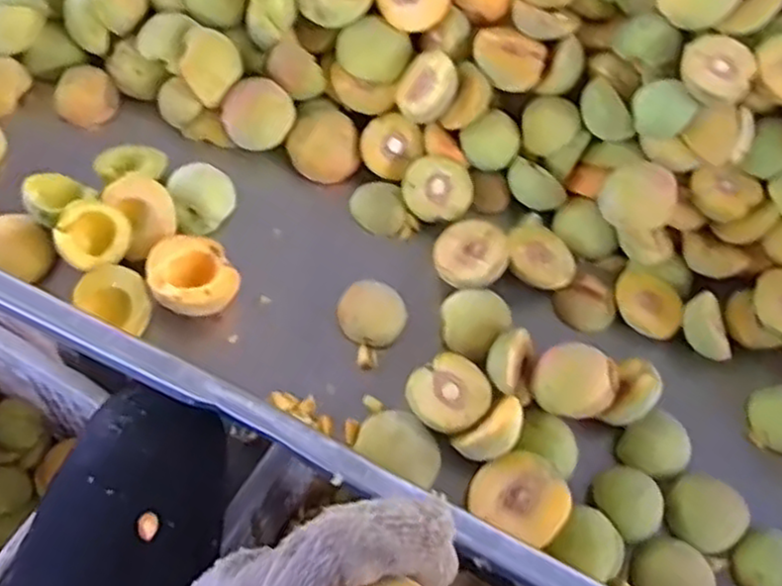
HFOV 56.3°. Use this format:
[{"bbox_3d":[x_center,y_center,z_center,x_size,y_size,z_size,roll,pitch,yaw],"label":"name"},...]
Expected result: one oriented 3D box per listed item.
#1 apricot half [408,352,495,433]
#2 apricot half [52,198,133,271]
[{"bbox_3d":[0.044,0.077,0.546,0.059,0.025,0.057,5,62,-9],"label":"apricot half"},{"bbox_3d":[-0.224,-0.043,0.552,0.050,0.026,0.054,3,82,-25],"label":"apricot half"}]

